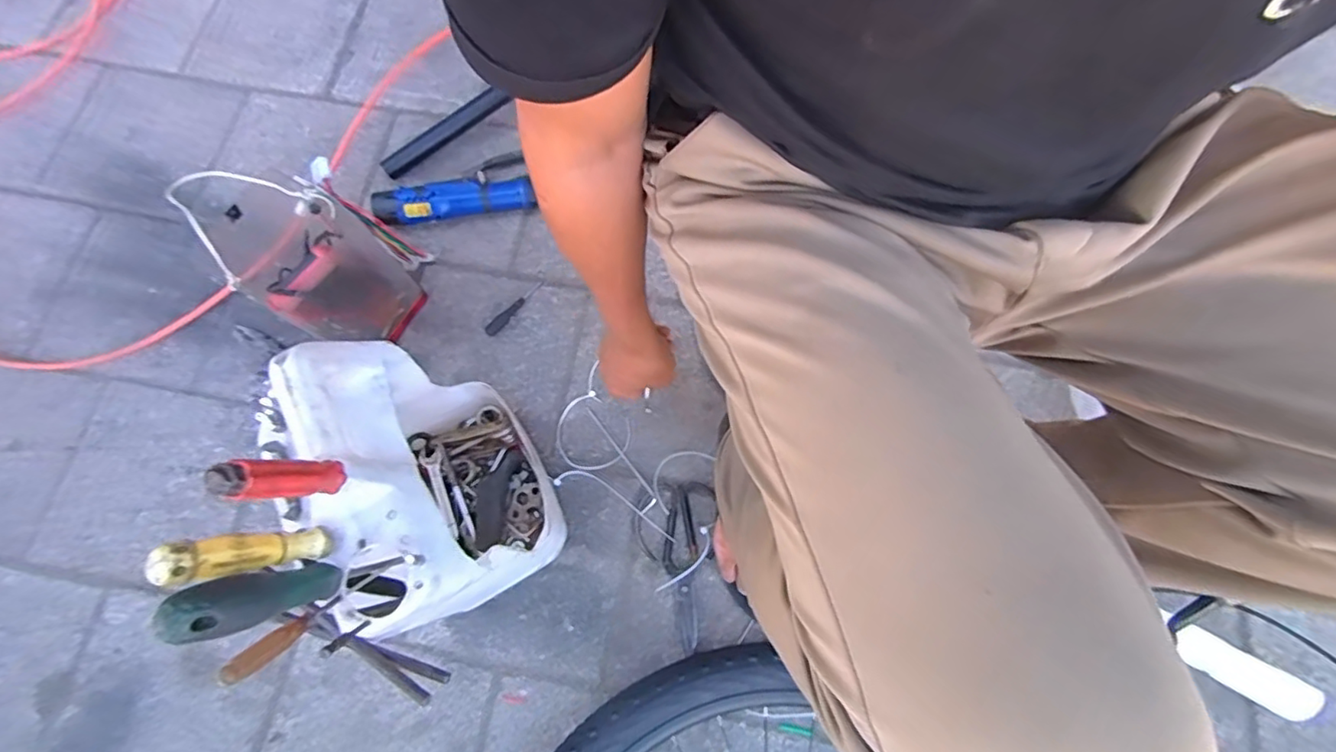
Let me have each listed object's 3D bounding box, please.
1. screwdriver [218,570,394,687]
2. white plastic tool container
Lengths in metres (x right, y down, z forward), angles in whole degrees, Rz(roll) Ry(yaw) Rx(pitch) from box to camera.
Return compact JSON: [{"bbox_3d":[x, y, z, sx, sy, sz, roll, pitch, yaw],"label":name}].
[{"bbox_3d":[-0.244,0.166,0.401,0.013,0.013,0.108,41,40,11],"label":"screwdriver"},{"bbox_3d":[-0.233,0.108,0.592,0.146,0.331,0.237,-29,75,-9],"label":"white plastic tool container"}]

